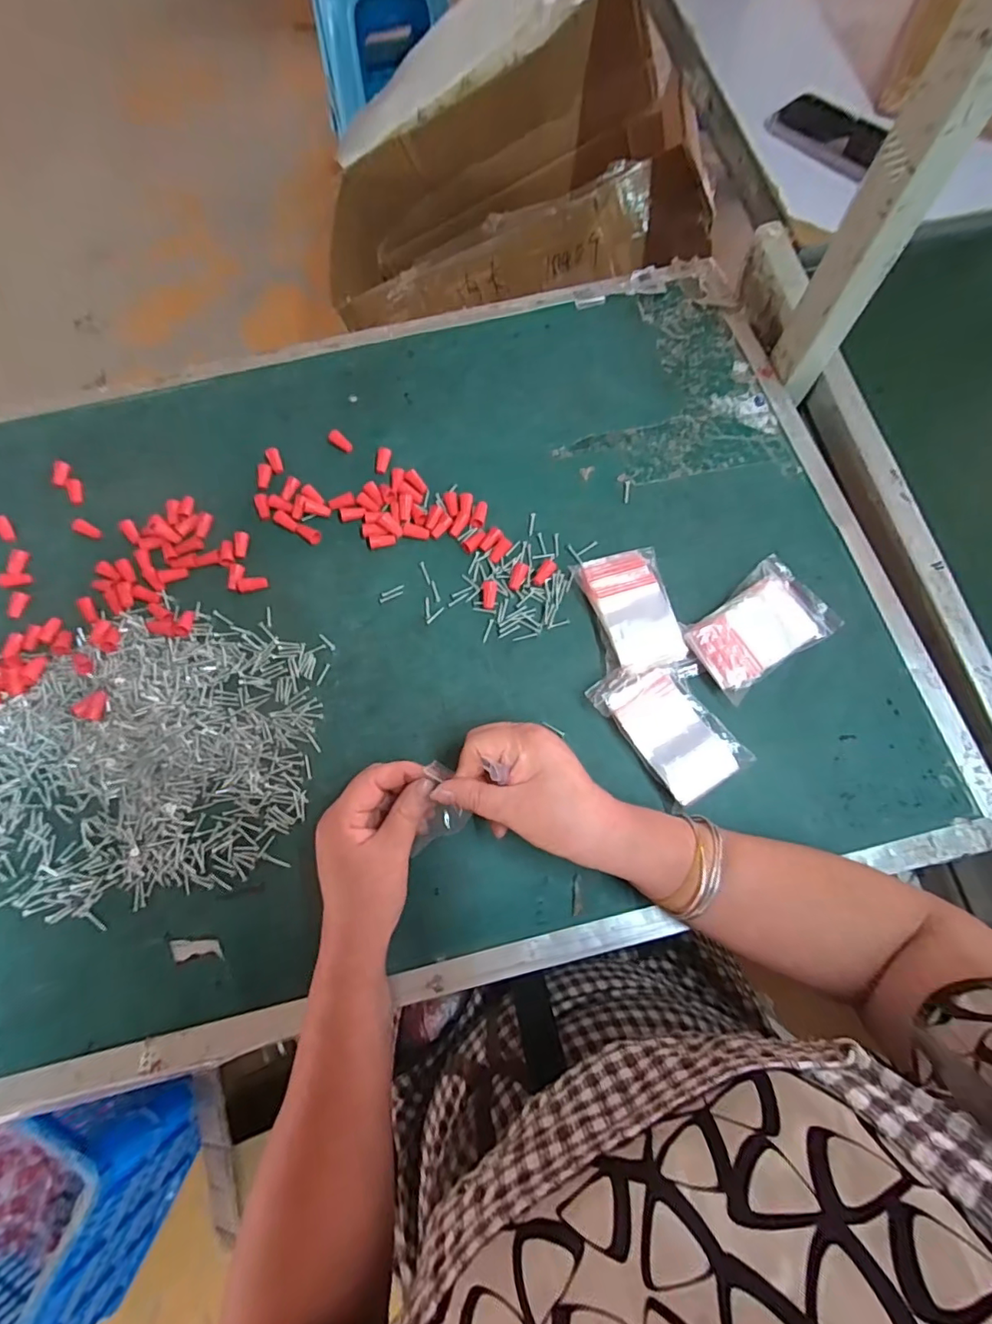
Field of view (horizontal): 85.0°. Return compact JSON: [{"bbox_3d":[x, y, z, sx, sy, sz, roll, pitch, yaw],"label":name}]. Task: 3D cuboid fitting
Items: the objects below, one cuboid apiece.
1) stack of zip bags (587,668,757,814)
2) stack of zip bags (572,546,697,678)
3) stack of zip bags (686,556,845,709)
[{"bbox_3d":[0.127,0.048,0.402,0.068,0.020,0.106,-32,74,-8],"label":"stack of zip bags"},{"bbox_3d":[0.110,-0.039,0.432,0.066,0.018,0.109,-14,72,-2],"label":"stack of zip bags"},{"bbox_3d":[0.206,-0.027,0.422,0.114,0.024,0.071,-39,75,-10],"label":"stack of zip bags"}]

